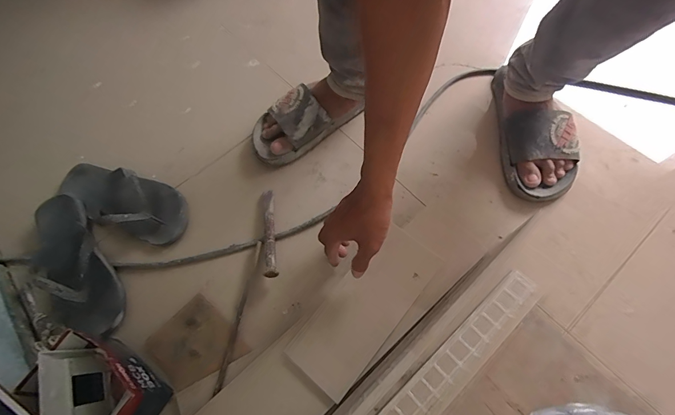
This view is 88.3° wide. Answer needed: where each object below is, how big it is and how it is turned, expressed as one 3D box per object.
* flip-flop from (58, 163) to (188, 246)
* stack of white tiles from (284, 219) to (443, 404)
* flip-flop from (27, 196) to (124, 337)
[{"bbox_3d":[-0.373,-0.014,0.602,0.237,0.044,0.100,16,65,11],"label":"flip-flop"},{"bbox_3d":[0.043,0.139,0.502,0.099,0.016,0.245,36,70,19],"label":"stack of white tiles"},{"bbox_3d":[-0.427,0.089,0.543,0.106,0.055,0.260,-33,66,-14],"label":"flip-flop"}]

